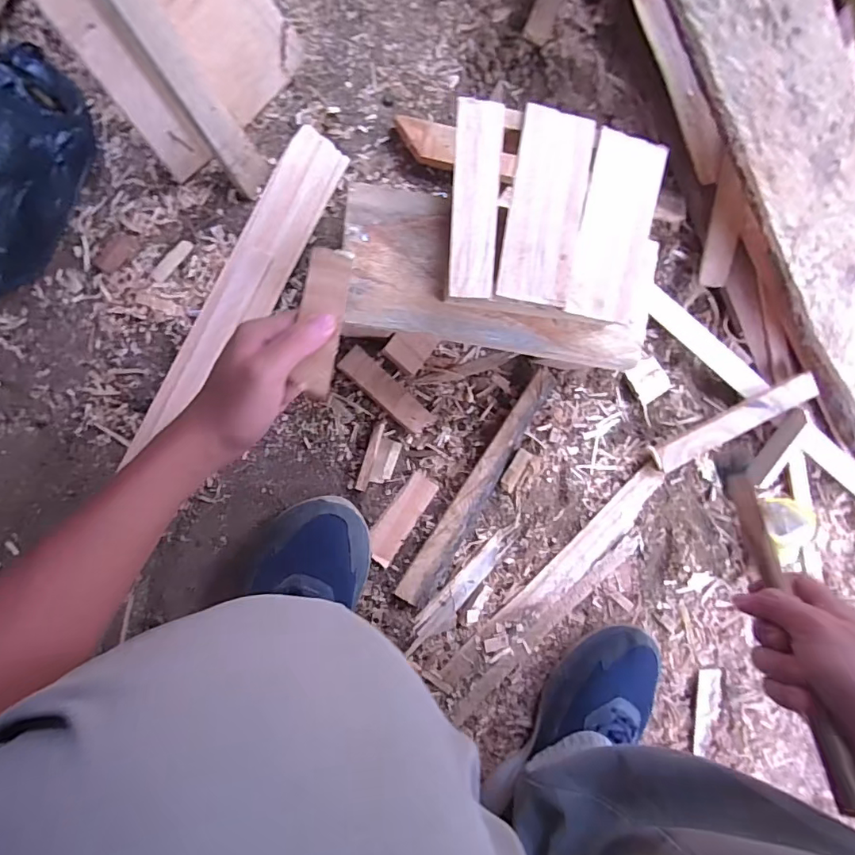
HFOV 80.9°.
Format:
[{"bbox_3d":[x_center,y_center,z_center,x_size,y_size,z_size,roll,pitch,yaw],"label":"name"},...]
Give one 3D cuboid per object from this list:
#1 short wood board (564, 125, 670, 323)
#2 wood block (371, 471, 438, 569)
[{"bbox_3d":[0.154,-0.162,0.406,0.065,0.011,0.147,12,86,-8],"label":"short wood board"},{"bbox_3d":[-0.029,0.096,0.534,0.033,0.006,0.101,33,88,-7],"label":"wood block"}]

